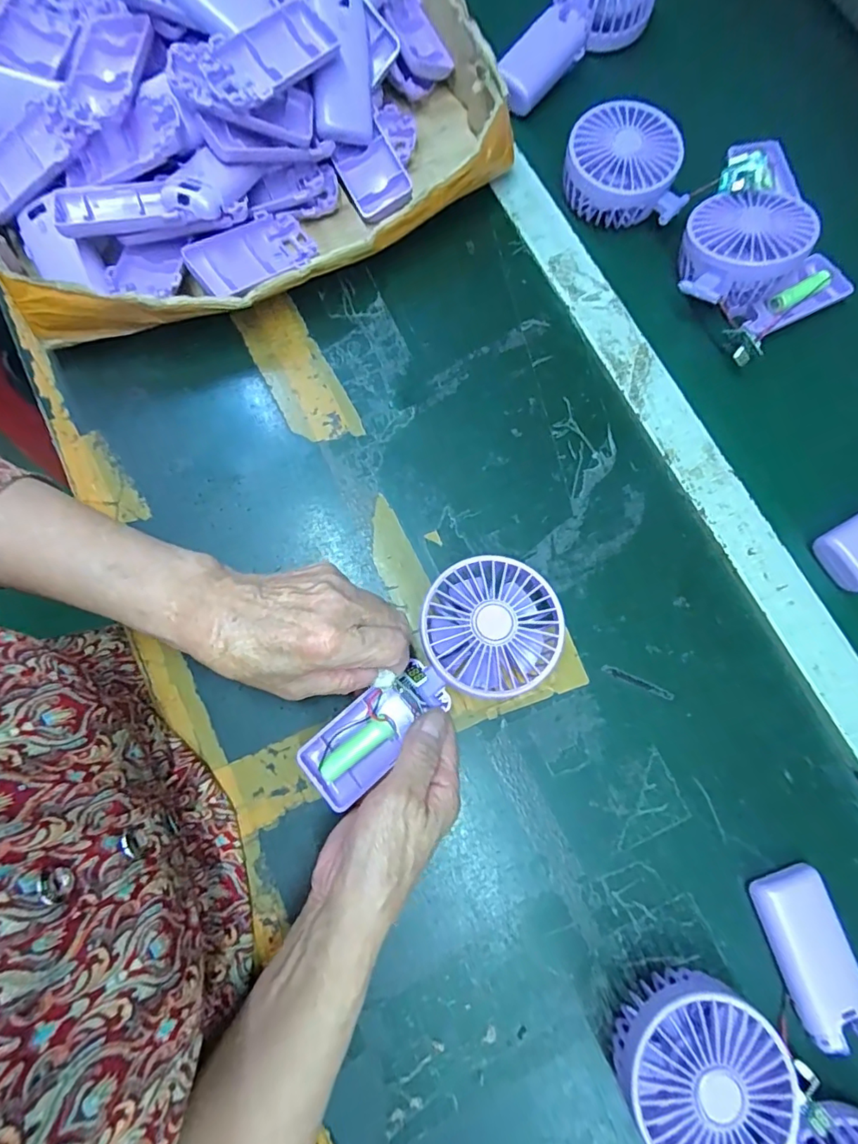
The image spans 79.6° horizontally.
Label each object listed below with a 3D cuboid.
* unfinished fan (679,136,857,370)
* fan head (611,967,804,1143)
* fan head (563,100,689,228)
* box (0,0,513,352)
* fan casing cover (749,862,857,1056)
[{"bbox_3d":[0.246,-0.244,0.390,0.124,0.047,0.128,-37,81,-8],"label":"unfinished fan"},{"bbox_3d":[0.147,0.269,0.281,0.082,0.046,0.087,0,78,-1],"label":"fan head"},{"bbox_3d":[0.158,-0.328,0.414,0.093,0.035,0.079,11,78,2],"label":"fan head"},{"bbox_3d":[-0.172,-0.389,0.396,0.391,0.085,0.401,-29,80,-7],"label":"box"},{"bbox_3d":[0.229,0.229,0.309,0.043,0.016,0.089,-18,79,-5],"label":"fan casing cover"}]

